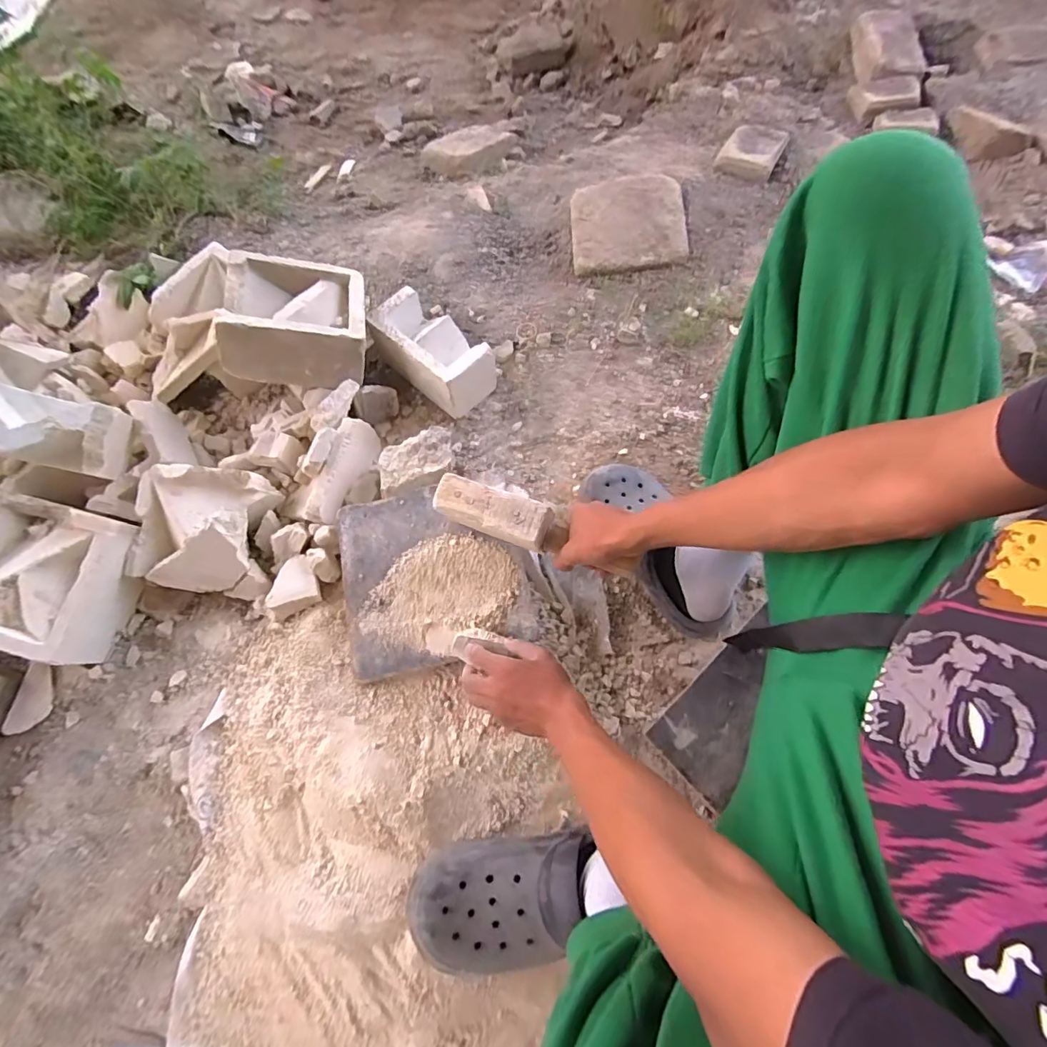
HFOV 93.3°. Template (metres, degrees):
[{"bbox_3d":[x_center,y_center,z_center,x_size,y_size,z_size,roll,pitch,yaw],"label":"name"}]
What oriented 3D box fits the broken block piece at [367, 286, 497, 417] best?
[{"bbox_3d":[-0.149,-0.284,0.823,0.206,0.084,0.102,42,76,17],"label":"broken block piece"}]

